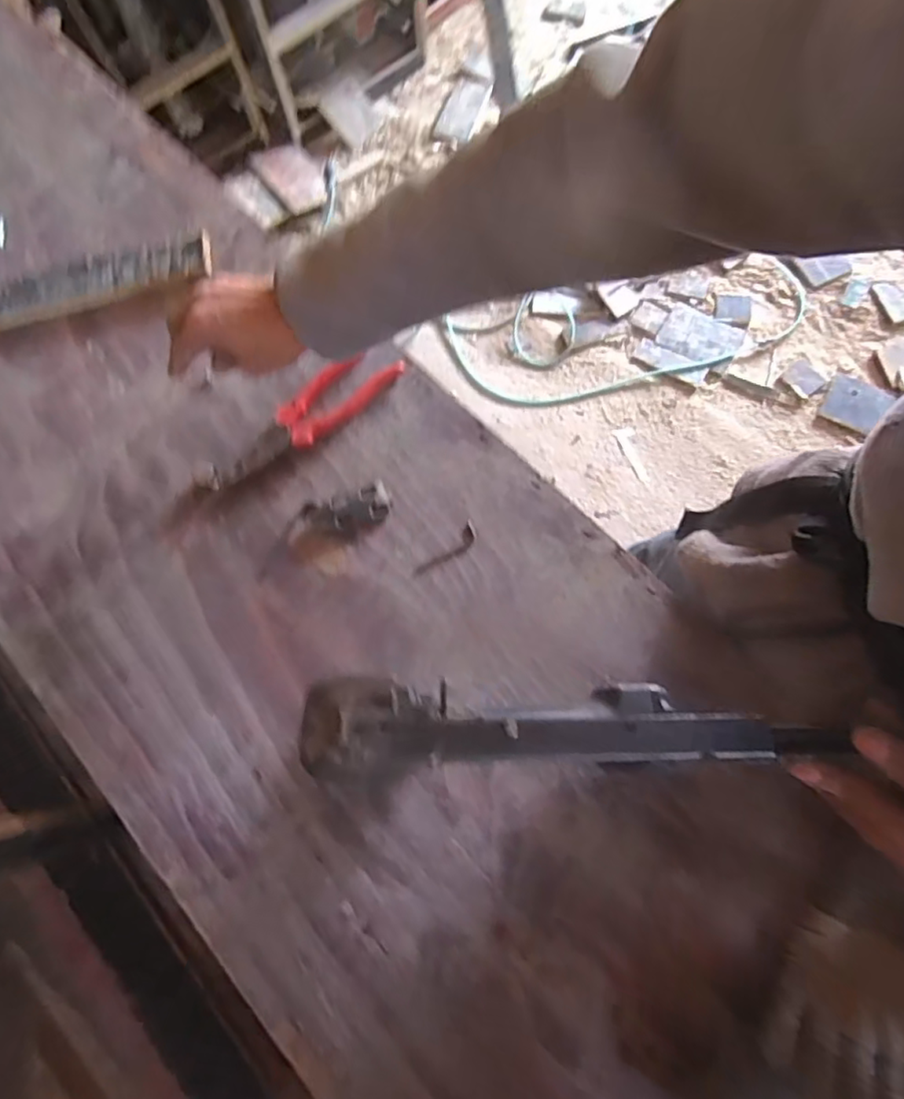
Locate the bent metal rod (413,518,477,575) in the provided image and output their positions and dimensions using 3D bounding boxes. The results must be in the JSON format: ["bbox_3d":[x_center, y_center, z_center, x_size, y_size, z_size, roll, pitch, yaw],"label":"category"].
[{"bbox_3d":[-0.002,0.002,0.535,0.019,0.004,0.071,43,79,14],"label":"bent metal rod"}]

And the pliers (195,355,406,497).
[{"bbox_3d":[-0.142,-0.115,0.554,0.216,0.016,0.048,-41,75,-10],"label":"pliers"}]

